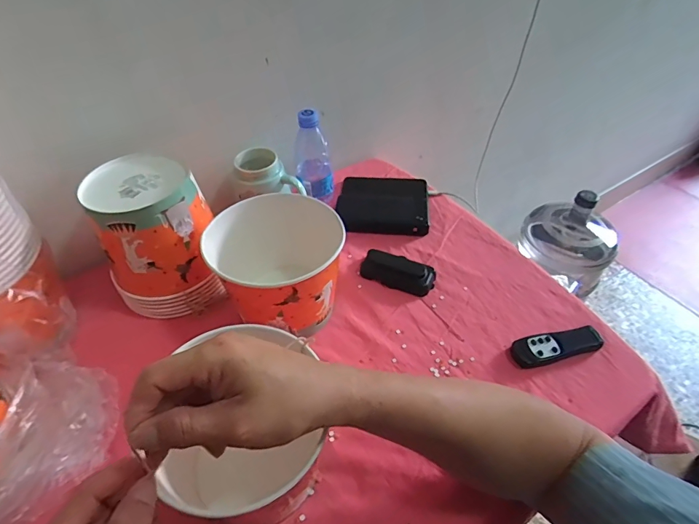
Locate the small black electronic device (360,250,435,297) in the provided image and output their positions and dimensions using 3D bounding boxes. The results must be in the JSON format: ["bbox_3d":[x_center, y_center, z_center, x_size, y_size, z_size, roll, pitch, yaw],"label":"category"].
[{"bbox_3d":[0.071,0.010,0.613,0.107,0.025,0.045,20,50,18],"label":"small black electronic device"}]

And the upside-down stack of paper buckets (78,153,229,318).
[{"bbox_3d":[-0.256,-0.032,0.560,0.142,0.159,0.149,-21,52,-19],"label":"upside-down stack of paper buckets"}]

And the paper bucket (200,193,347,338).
[{"bbox_3d":[-0.095,0.011,0.540,0.154,0.124,0.144,-1,47,1],"label":"paper bucket"}]

